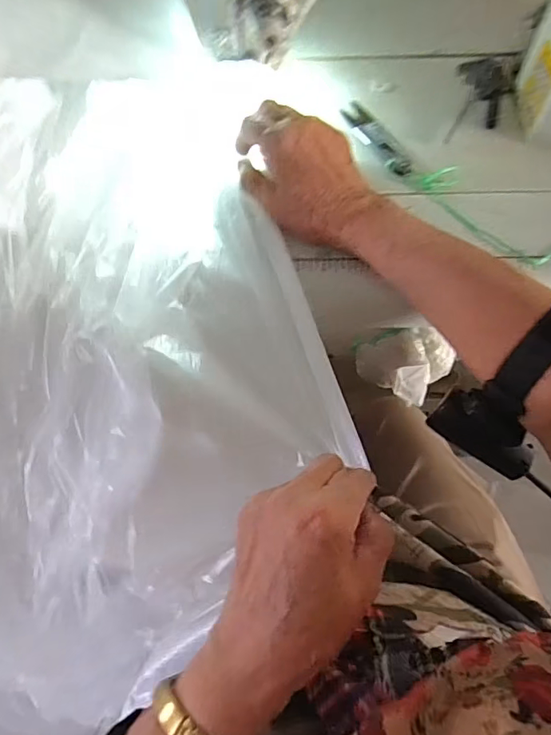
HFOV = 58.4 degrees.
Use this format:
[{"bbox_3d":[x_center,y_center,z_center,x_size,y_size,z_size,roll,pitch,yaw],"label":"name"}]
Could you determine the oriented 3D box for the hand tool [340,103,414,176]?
[{"bbox_3d":[0.088,-0.201,0.430,0.025,0.005,0.094,-28,67,-12],"label":"hand tool"}]

